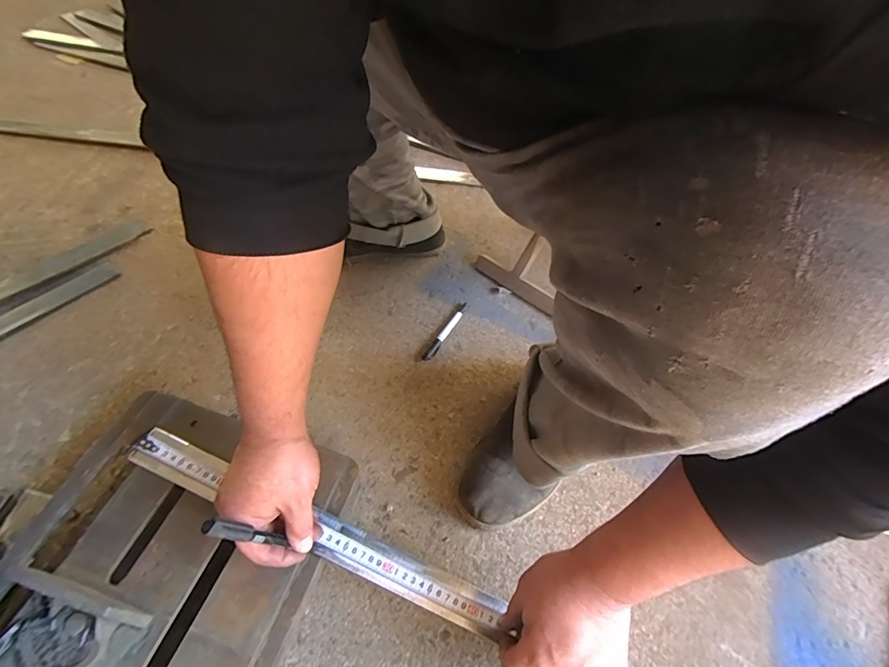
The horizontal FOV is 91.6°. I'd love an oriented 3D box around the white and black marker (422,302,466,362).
[{"bbox_3d":[0.004,-0.005,0.707,0.014,0.010,0.135,27,56,14],"label":"white and black marker"}]

